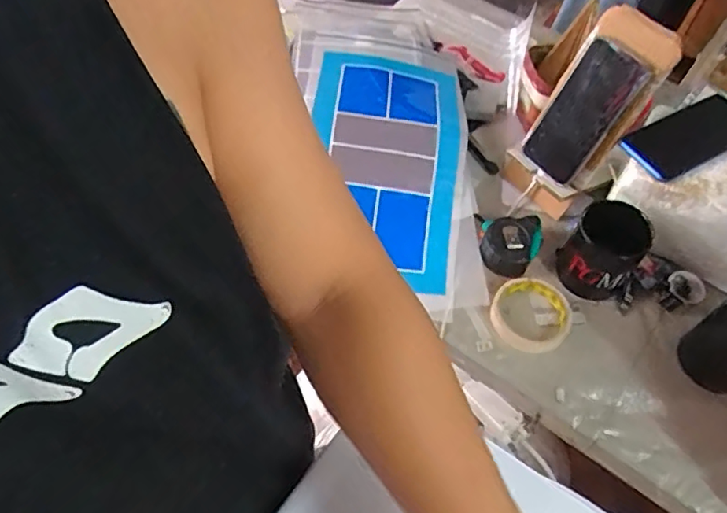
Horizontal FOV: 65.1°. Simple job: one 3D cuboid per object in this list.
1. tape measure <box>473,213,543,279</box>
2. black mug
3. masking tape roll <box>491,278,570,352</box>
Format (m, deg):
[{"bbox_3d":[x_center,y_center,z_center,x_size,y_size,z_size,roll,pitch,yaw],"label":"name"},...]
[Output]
[{"bbox_3d":[0.189,-0.015,0.728,0.079,0.043,0.081,1,57,-1],"label":"tape measure"},{"bbox_3d":[0.286,-0.007,0.689,0.083,0.084,0.072,40,64,21],"label":"black mug"},{"bbox_3d":[0.200,0.069,0.683,0.092,0.015,0.090,1,57,-1],"label":"masking tape roll"}]

